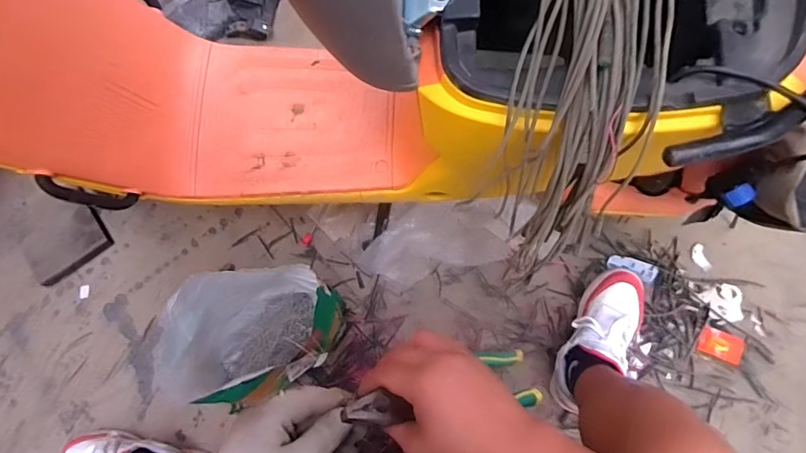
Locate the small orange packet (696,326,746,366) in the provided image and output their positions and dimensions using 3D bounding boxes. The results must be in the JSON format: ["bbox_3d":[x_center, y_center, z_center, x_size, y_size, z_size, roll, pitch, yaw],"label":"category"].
[{"bbox_3d":[0.601,0.224,0.859,0.080,0.006,0.051,23,74,12],"label":"small orange packet"}]

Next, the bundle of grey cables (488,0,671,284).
[{"bbox_3d":[0.159,-0.167,0.397,0.120,0.080,0.362,9,98,5],"label":"bundle of grey cables"}]

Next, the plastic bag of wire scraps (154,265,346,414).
[{"bbox_3d":[-0.243,0.191,0.795,0.251,0.258,0.221,10,71,6],"label":"plastic bag of wire scraps"}]

